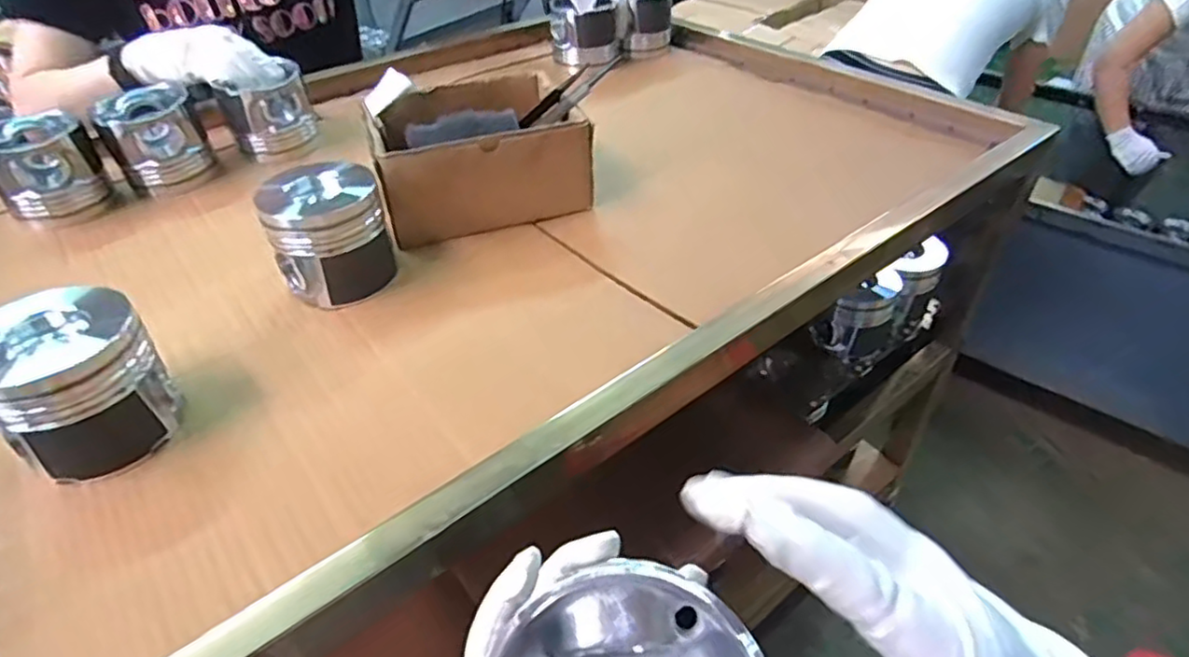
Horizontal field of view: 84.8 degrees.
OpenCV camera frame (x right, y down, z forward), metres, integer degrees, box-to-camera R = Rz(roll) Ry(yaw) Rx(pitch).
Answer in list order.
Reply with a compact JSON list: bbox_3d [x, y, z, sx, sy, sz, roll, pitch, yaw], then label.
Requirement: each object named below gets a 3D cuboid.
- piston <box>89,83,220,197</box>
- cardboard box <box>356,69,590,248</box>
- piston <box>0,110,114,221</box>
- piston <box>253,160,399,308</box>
[{"bbox_3d":[-0.479,-0.204,0.718,0.095,0.085,0.080,-27,48,-25],"label":"piston"},{"bbox_3d":[-0.116,-0.183,0.651,0.190,0.103,0.156,-14,43,-12],"label":"cardboard box"},{"bbox_3d":[-0.562,-0.164,0.670,0.094,0.082,0.088,-32,50,-28],"label":"piston"},{"bbox_3d":[-0.219,-0.079,0.546,0.094,0.095,0.080,-20,45,-18],"label":"piston"}]

